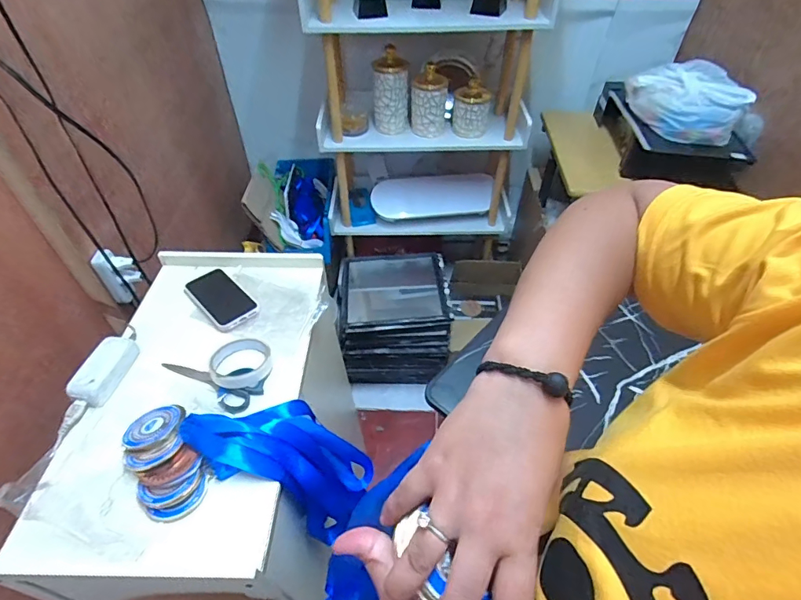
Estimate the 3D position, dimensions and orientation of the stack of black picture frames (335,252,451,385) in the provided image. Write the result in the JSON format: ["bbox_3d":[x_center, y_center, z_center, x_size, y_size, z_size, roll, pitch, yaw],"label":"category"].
[{"bbox_3d":[-0.031,0.071,1.577,0.374,0.269,0.363,-2,47,-1],"label":"stack of black picture frames"}]

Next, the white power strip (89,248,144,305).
[{"bbox_3d":[-0.533,-0.047,0.860,0.029,0.117,0.059,35,56,29],"label":"white power strip"}]

